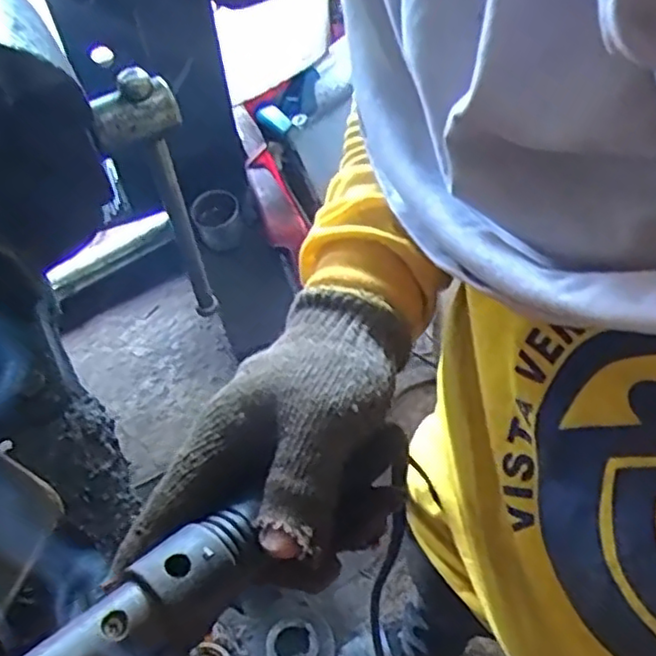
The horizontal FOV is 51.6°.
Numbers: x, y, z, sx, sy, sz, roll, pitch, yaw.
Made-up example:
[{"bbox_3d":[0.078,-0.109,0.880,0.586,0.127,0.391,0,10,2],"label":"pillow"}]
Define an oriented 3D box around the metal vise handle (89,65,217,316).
[{"bbox_3d":[-0.117,-0.078,0.494,0.049,0.232,0.027,-19,57,-12],"label":"metal vise handle"}]

